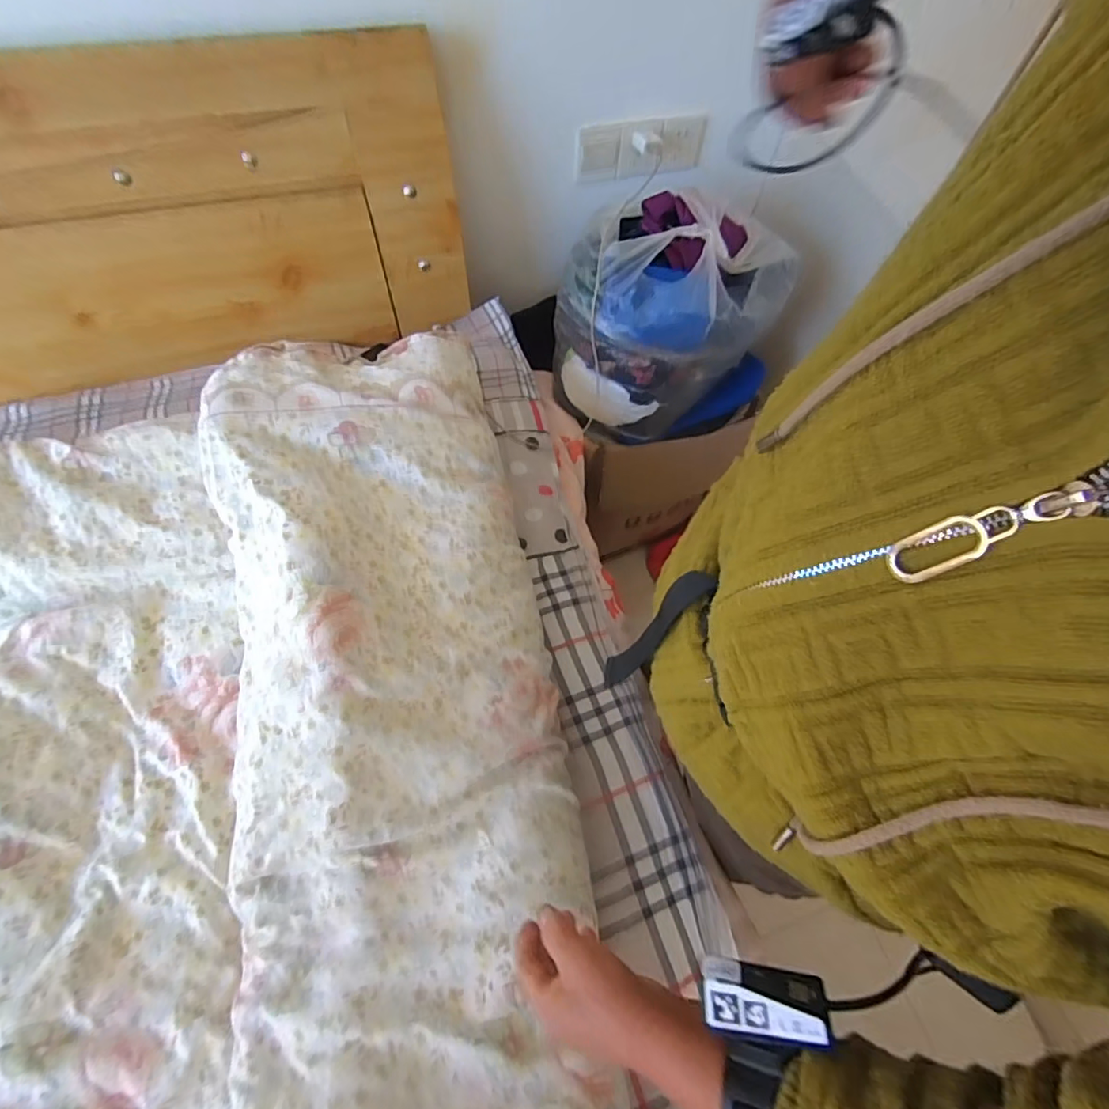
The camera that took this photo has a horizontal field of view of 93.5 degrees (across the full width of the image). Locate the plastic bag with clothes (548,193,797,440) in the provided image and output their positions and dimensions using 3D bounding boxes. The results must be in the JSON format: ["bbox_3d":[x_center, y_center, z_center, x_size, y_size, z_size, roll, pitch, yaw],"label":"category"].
[{"bbox_3d":[0.216,-0.423,0.959,0.389,0.336,0.264,-30,66,-18],"label":"plastic bag with clothes"}]

